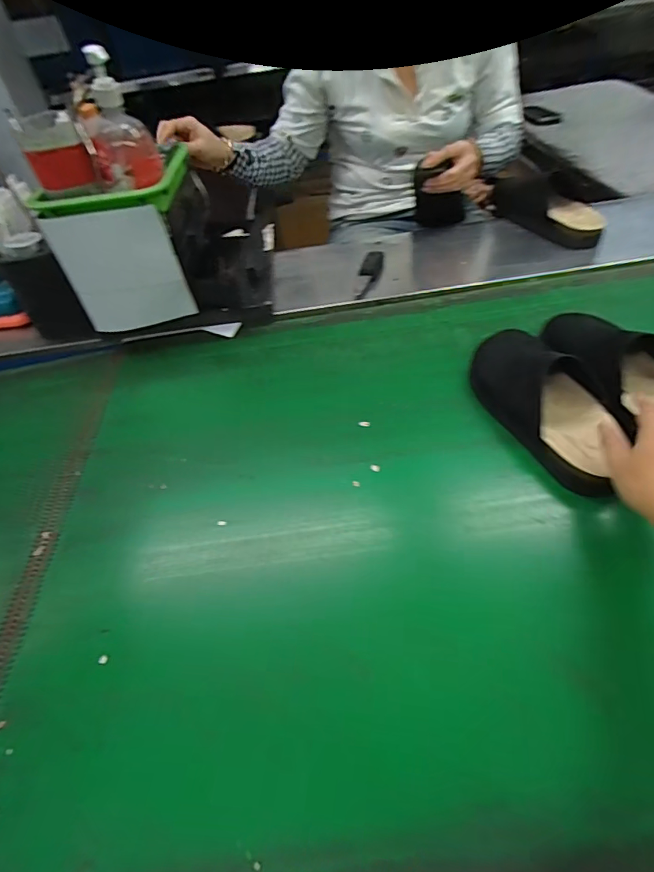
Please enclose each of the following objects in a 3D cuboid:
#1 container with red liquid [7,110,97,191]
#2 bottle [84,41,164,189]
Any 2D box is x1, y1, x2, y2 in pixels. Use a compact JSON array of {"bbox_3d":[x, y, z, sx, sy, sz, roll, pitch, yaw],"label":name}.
[{"bbox_3d":[-0.363,-0.382,0.627,0.083,0.075,0.084,-27,49,-16],"label":"container with red liquid"},{"bbox_3d":[-0.281,-0.419,0.612,0.082,0.146,0.075,-19,47,-9],"label":"bottle"}]

